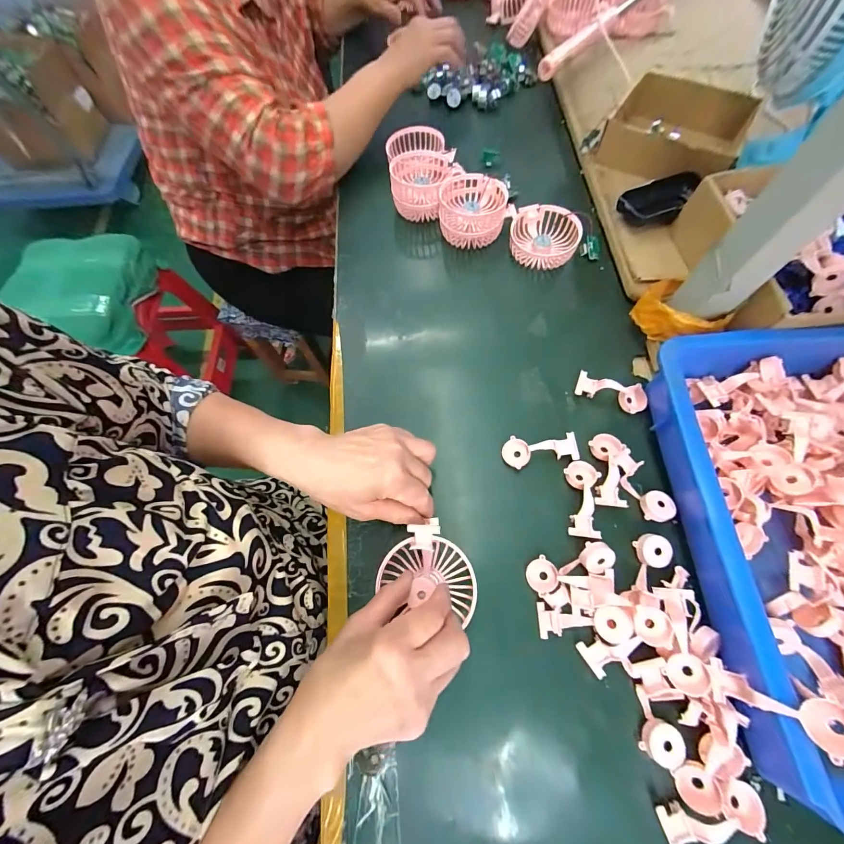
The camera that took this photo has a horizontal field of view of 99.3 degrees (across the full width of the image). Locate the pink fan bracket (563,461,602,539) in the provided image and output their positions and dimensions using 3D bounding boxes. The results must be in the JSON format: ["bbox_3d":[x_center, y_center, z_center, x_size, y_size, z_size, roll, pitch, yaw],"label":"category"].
[{"bbox_3d":[0.160,0.075,0.354,0.033,0.011,0.074,2,69,4],"label":"pink fan bracket"}]

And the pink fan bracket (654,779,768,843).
[{"bbox_3d":[0.216,0.291,0.262,0.078,0.020,0.029,-17,69,-4],"label":"pink fan bracket"}]

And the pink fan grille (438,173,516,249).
[{"bbox_3d":[0.075,-0.292,0.503,0.099,0.057,0.099,4,69,4],"label":"pink fan grille"}]

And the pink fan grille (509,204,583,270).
[{"bbox_3d":[0.165,-0.249,0.485,0.087,0.036,0.087,-1,69,2],"label":"pink fan grille"}]

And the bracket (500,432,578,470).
[{"bbox_3d":[0.124,0.029,0.375,0.076,0.021,0.032,-4,69,1],"label":"bracket"}]

